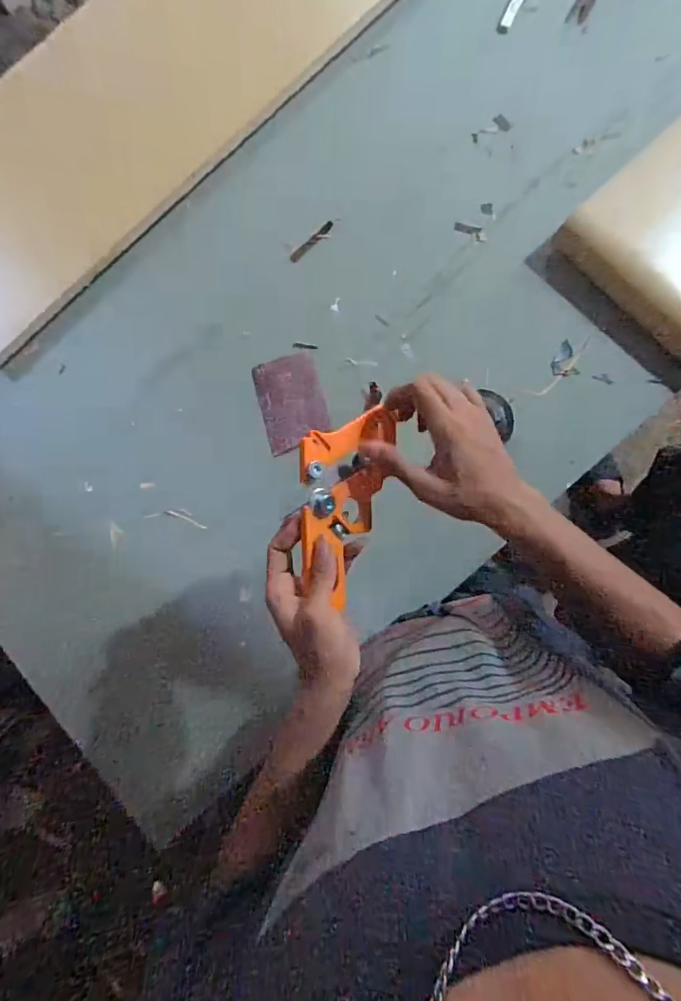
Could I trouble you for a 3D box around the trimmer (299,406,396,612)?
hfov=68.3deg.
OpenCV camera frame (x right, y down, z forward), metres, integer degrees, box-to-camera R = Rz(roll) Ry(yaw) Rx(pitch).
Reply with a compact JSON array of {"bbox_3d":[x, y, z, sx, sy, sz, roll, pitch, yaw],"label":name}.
[{"bbox_3d":[-0.005,-0.004,0.427,0.069,0.043,0.167,16,85,5],"label":"trimmer"}]

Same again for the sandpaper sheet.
[{"bbox_3d":[-0.066,-0.135,0.687,0.087,0.010,0.123,-14,93,-4],"label":"sandpaper sheet"}]

